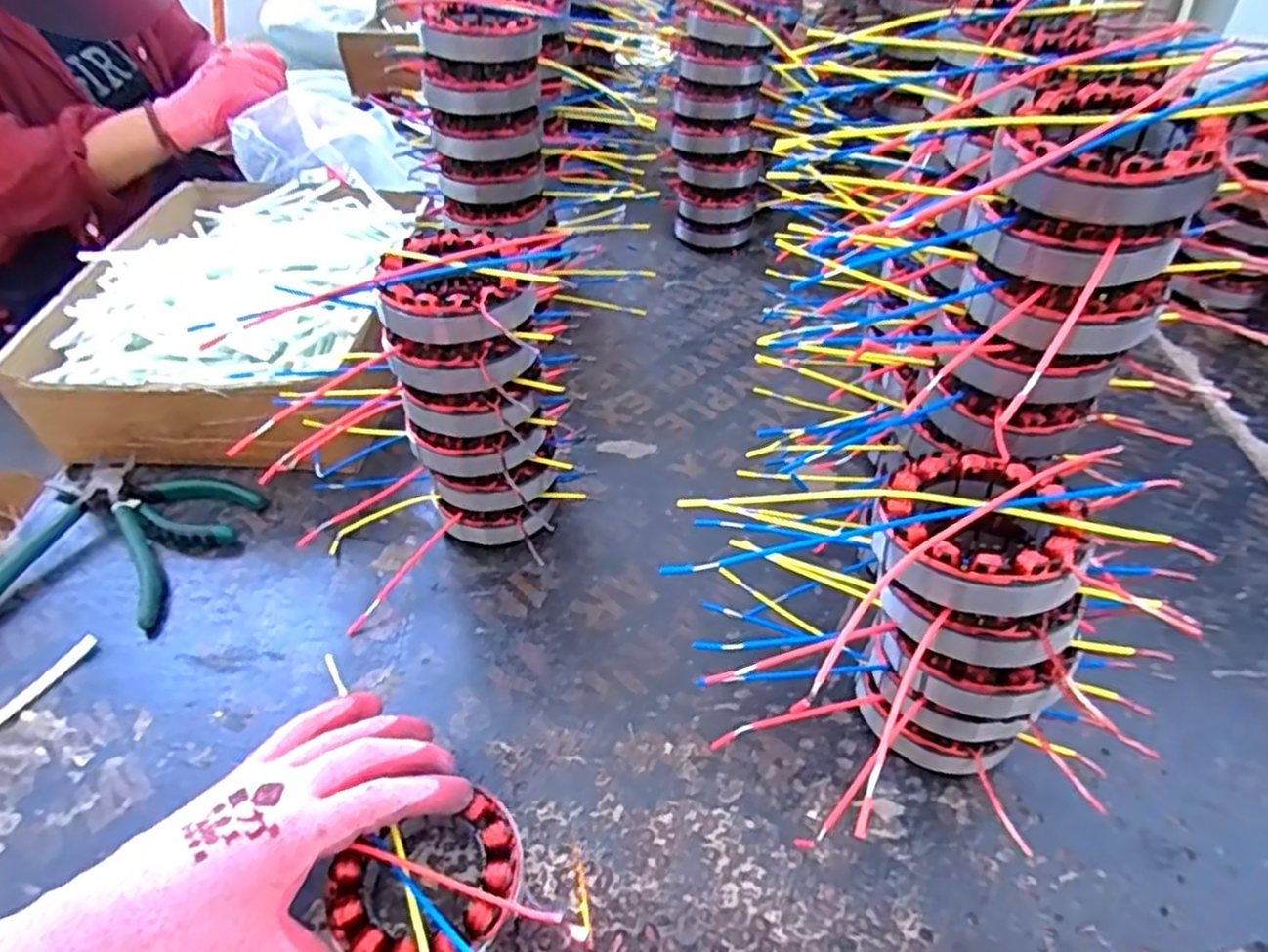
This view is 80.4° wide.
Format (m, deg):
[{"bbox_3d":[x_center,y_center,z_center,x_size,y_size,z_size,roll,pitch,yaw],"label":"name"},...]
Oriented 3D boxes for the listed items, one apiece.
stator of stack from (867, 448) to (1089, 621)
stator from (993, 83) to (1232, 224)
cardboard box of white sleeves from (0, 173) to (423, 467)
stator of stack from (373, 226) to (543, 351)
[{"bbox_3d":[0.150,0.020,0.334,0.086,0.033,0.083,-1,45,1],"label":"stator of stack"},{"bbox_3d":[0.199,-0.138,0.317,0.084,0.035,0.091,17,48,18],"label":"stator"},{"bbox_3d":[-0.315,-0.148,0.639,0.247,0.104,0.324,0,45,2],"label":"cardboard box of white sleeves"},{"bbox_3d":[-0.096,-0.107,0.416,0.079,0.030,0.080,-1,45,1],"label":"stator of stack"}]

